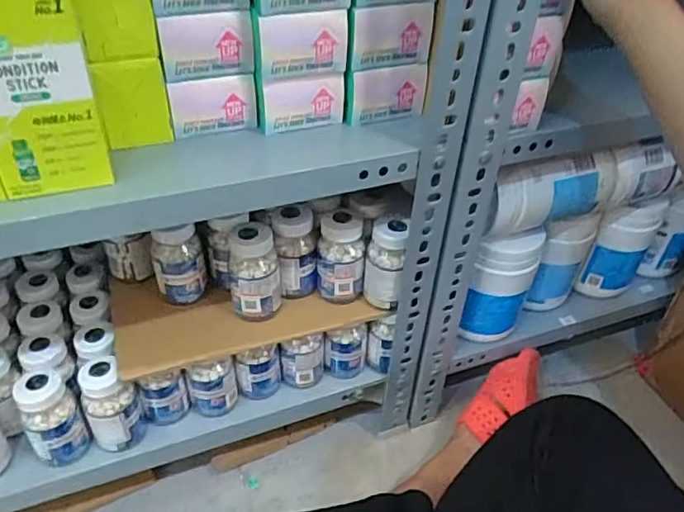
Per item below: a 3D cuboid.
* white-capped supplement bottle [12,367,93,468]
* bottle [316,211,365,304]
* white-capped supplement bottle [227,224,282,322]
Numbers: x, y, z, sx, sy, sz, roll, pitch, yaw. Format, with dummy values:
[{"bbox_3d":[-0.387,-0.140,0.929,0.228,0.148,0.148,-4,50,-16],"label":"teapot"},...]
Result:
[{"bbox_3d":[-0.281,0.153,0.545,0.049,0.091,0.053,-22,46,-29],"label":"white-capped supplement bottle"},{"bbox_3d":[-0.002,0.002,0.586,0.049,0.099,0.043,2,40,-1],"label":"bottle"},{"bbox_3d":[-0.086,0.018,0.563,0.052,0.095,0.045,-5,41,-9],"label":"white-capped supplement bottle"}]

